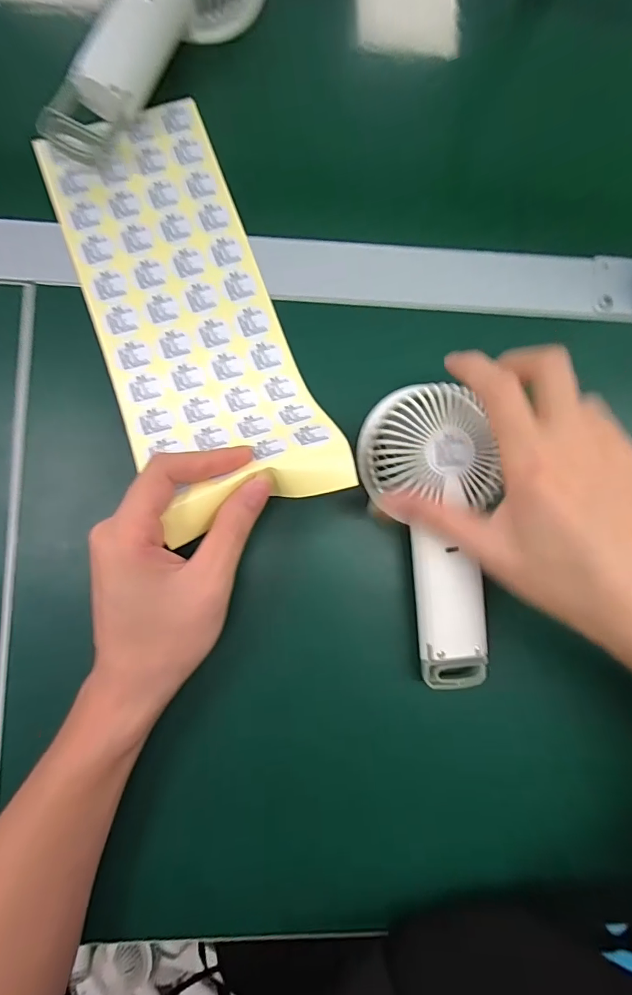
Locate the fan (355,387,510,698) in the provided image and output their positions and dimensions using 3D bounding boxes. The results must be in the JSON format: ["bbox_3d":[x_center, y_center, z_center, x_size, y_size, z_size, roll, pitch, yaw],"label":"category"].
[{"bbox_3d":[0.072,0.024,0.274,0.069,0.036,0.184,-8,88,-3],"label":"fan"}]

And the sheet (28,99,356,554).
[{"bbox_3d":[-0.081,-0.116,0.283,0.112,0.044,0.277,-24,77,-3],"label":"sheet"}]

